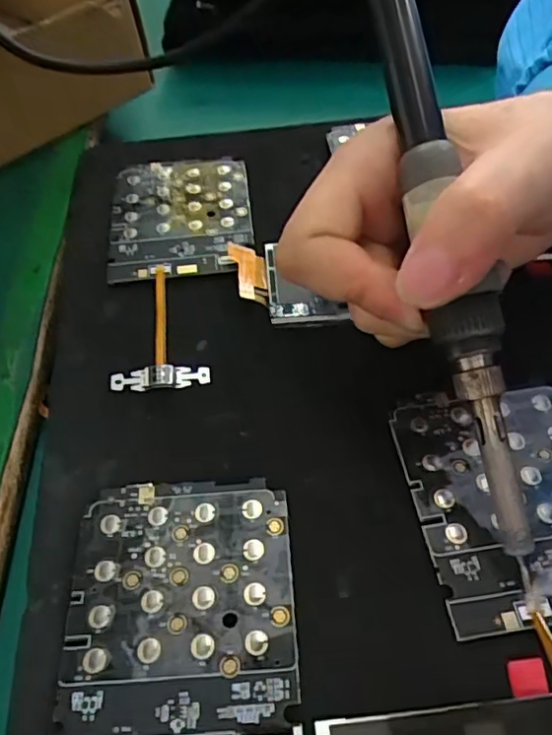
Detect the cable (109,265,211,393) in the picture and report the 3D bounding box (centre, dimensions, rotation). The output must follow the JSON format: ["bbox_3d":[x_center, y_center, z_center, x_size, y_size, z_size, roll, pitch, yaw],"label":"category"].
[{"bbox_3d":[-0.047,-0.016,0.227,0.035,0.005,0.060,-12,54,-5],"label":"cable"}]

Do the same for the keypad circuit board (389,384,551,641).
[{"bbox_3d":[0.073,0.036,0.176,0.061,0.004,0.073,-9,53,-2],"label":"keypad circuit board"}]

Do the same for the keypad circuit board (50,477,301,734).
[{"bbox_3d":[-0.026,0.067,0.160,0.061,0.004,0.075,-5,53,1],"label":"keypad circuit board"}]

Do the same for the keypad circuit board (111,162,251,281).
[{"bbox_3d":[-0.043,-0.068,0.264,0.061,0.004,0.072,-5,57,-1],"label":"keypad circuit board"}]

